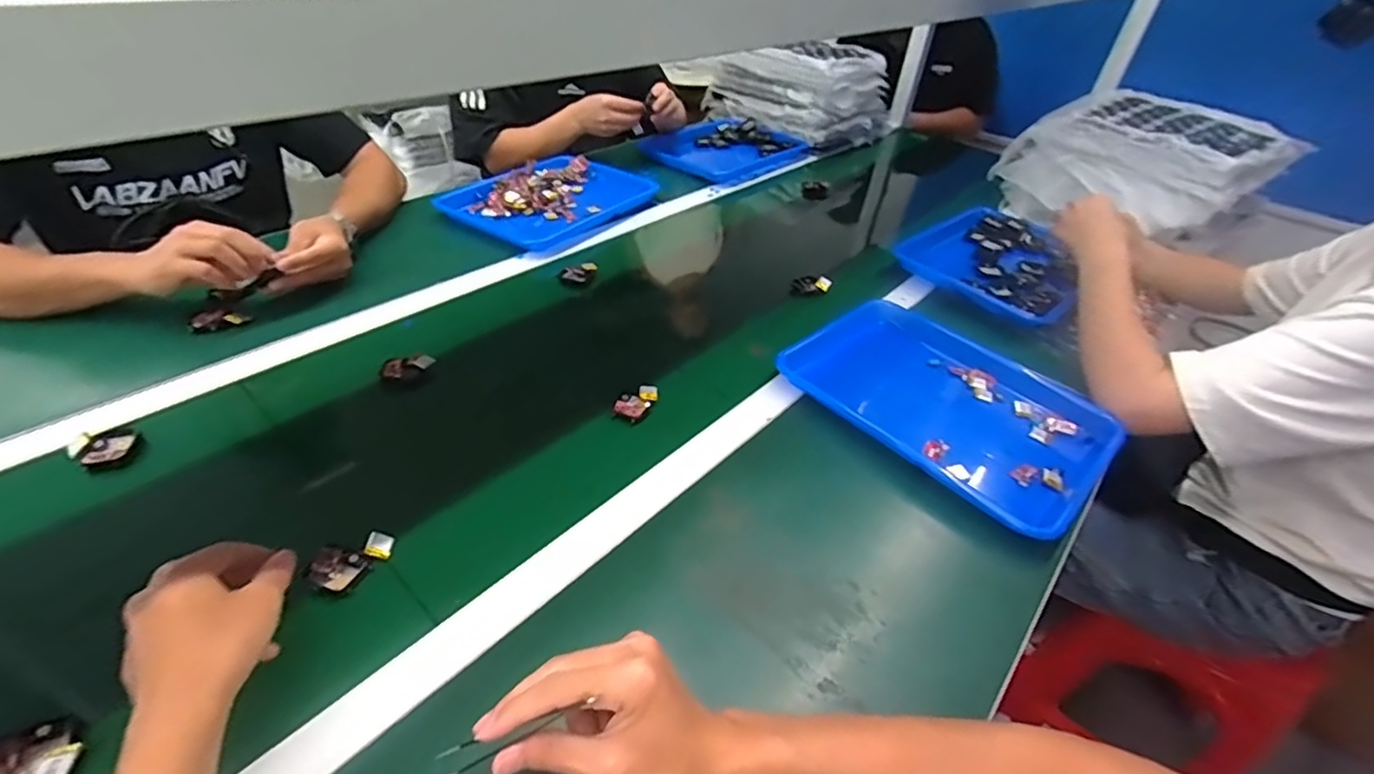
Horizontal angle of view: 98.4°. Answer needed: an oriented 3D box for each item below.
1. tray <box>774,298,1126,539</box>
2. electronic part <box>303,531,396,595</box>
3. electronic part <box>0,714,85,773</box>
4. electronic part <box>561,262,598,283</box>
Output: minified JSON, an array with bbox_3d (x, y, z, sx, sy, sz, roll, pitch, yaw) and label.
[{"bbox_3d":[0.303,0.013,0.687,0.256,0.034,0.333,-29,50,-33],"label":"tray"},{"bbox_3d":[-0.273,0.137,0.481,0.039,0.014,0.060,20,42,17],"label":"electronic part"},{"bbox_3d":[-0.400,0.226,0.360,0.050,0.012,0.046,-15,44,-21],"label":"electronic part"},{"bbox_3d":[-0.157,-0.166,0.859,0.024,0.019,0.053,33,47,27],"label":"electronic part"}]

